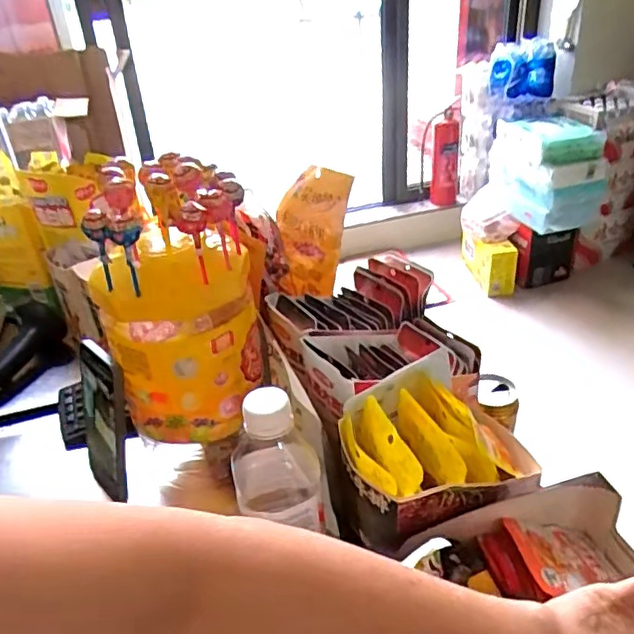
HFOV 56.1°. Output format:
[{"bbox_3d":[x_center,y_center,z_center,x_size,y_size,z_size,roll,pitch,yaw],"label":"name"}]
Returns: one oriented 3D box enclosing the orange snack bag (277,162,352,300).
[{"bbox_3d":[-0.010,-0.099,0.723,0.096,0.159,0.022,25,27,35],"label":"orange snack bag"}]

